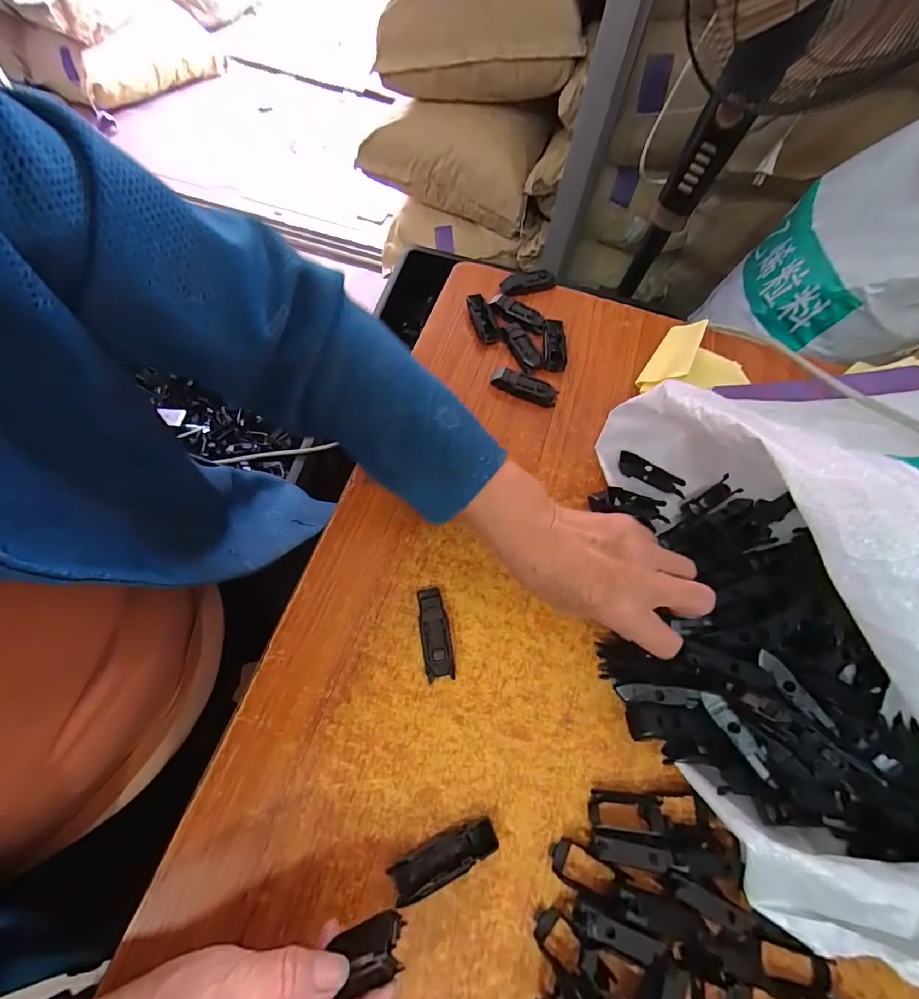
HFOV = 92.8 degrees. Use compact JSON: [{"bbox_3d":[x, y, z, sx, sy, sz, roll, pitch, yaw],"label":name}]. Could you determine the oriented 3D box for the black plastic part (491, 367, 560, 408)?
[{"bbox_3d":[0.066,-0.114,0.441,0.065,0.015,0.022,21,65,6],"label":"black plastic part"}]

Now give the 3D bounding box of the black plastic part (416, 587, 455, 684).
[{"bbox_3d":[-0.019,0.101,0.332,0.022,0.015,0.066,-8,66,-7],"label":"black plastic part"}]

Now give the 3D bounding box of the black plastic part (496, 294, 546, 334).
[{"bbox_3d":[0.068,-0.203,0.477,0.058,0.010,0.021,33,67,12],"label":"black plastic part"}]

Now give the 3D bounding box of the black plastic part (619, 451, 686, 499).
[{"bbox_3d":[0.176,-0.023,0.400,0.065,0.014,0.019,20,65,6],"label":"black plastic part"}]

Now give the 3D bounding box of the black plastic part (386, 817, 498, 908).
[{"bbox_3d":[-0.009,0.223,0.273,0.066,0.015,0.022,-20,68,-12],"label":"black plastic part"}]

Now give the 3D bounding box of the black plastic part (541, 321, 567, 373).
[{"bbox_3d":[0.101,-0.165,0.464,0.024,0.013,0.066,7,65,0],"label":"black plastic part"}]

